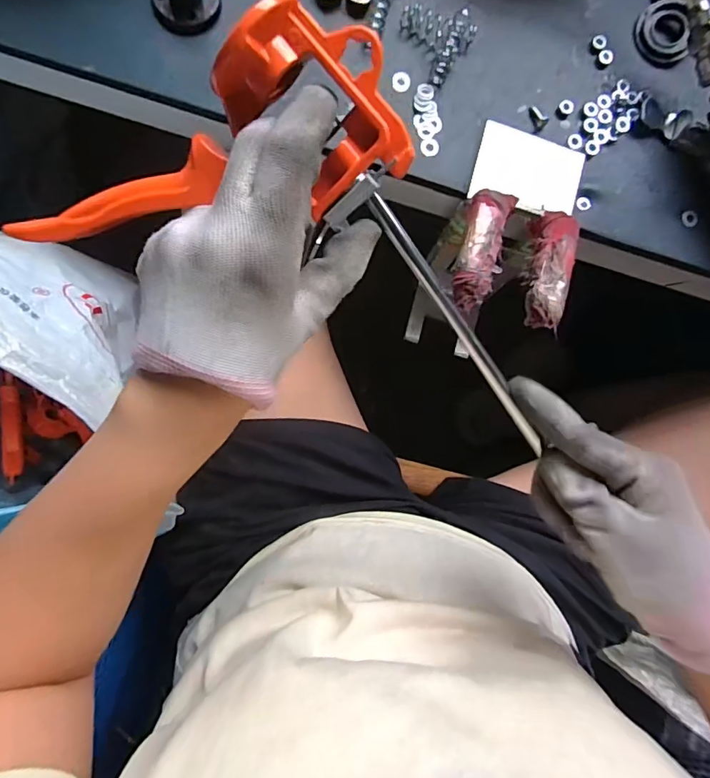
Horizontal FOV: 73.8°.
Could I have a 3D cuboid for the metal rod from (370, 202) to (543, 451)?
[{"bbox_3d":[0.055,-0.028,0.235,0.009,0.006,0.155,-38,107,-3],"label":"metal rod"}]

